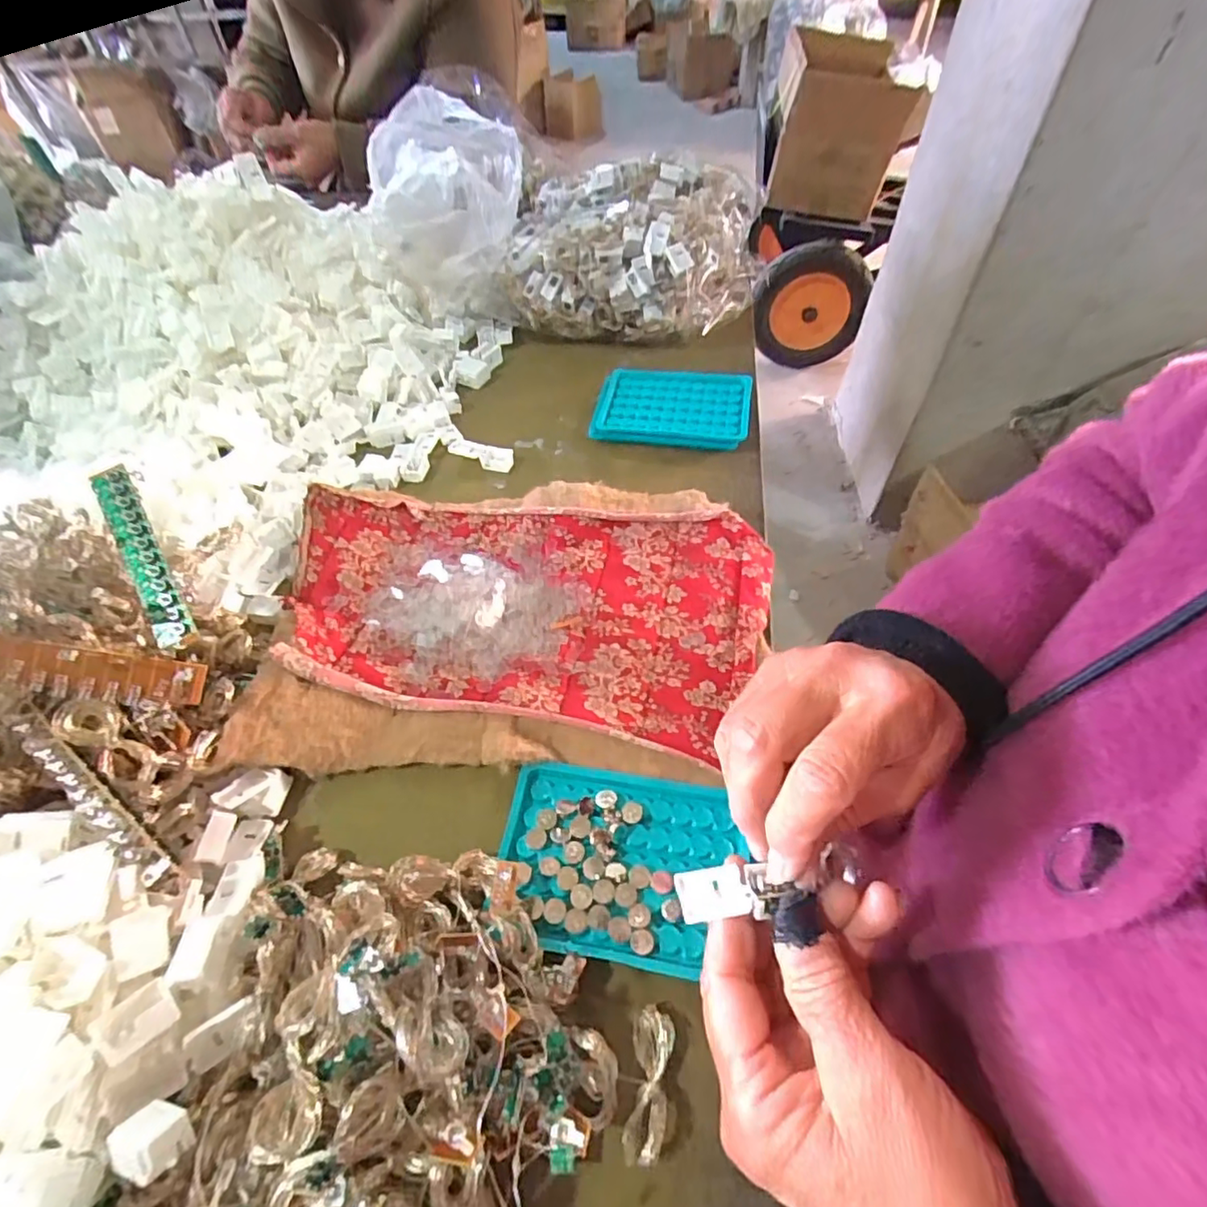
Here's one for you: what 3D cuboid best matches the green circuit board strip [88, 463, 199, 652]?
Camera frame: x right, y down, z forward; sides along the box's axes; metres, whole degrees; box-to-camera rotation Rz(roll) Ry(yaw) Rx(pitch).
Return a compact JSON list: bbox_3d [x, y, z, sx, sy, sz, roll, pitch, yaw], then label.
[{"bbox_3d":[-0.276,-0.030,0.361,0.024,0.005,0.124,-31,78,-6],"label":"green circuit board strip"}]

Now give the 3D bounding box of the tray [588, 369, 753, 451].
[{"bbox_3d":[0.062,-0.180,0.553,0.138,0.019,0.093,8,54,8],"label":"tray"}]

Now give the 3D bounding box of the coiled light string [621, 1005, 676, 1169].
[{"bbox_3d":[0.020,0.207,0.263,0.017,0.013,0.053,6,54,6],"label":"coiled light string"}]

